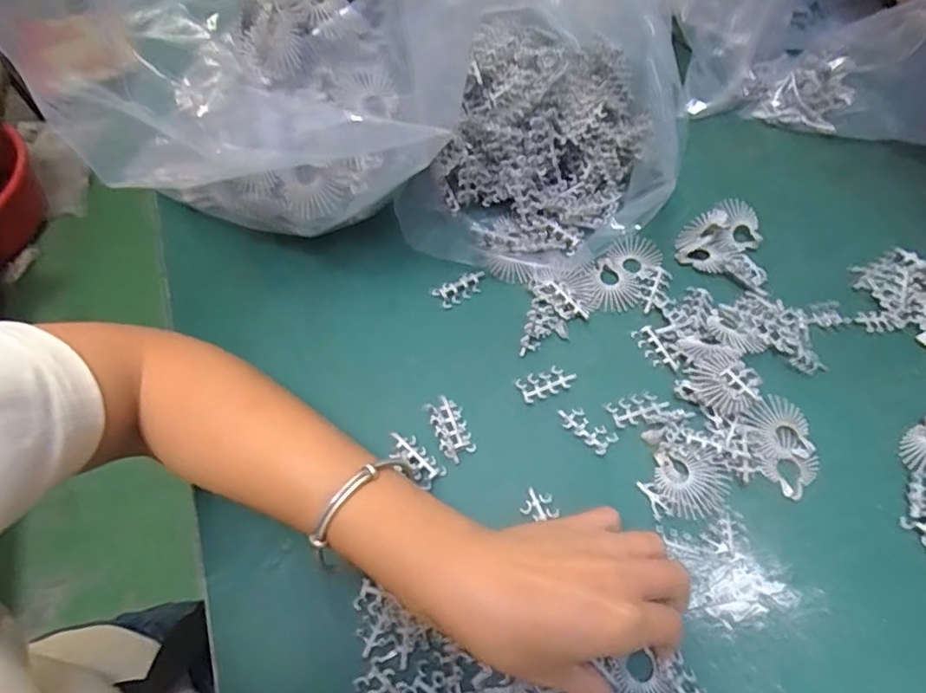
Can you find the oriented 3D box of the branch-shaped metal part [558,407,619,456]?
[{"bbox_3d":[0.079,0.052,0.367,0.037,0.004,0.017,39,67,21],"label":"branch-shaped metal part"}]

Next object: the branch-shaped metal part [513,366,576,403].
[{"bbox_3d":[0.057,0.024,0.385,0.039,0.004,0.018,-21,61,-11],"label":"branch-shaped metal part"}]

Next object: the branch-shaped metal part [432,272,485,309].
[{"bbox_3d":[-0.001,-0.043,0.424,0.040,0.004,0.017,-27,62,-14],"label":"branch-shaped metal part"}]

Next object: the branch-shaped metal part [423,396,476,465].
[{"bbox_3d":[-0.008,0.052,0.366,0.021,0.010,0.041,-22,61,-12],"label":"branch-shaped metal part"}]

